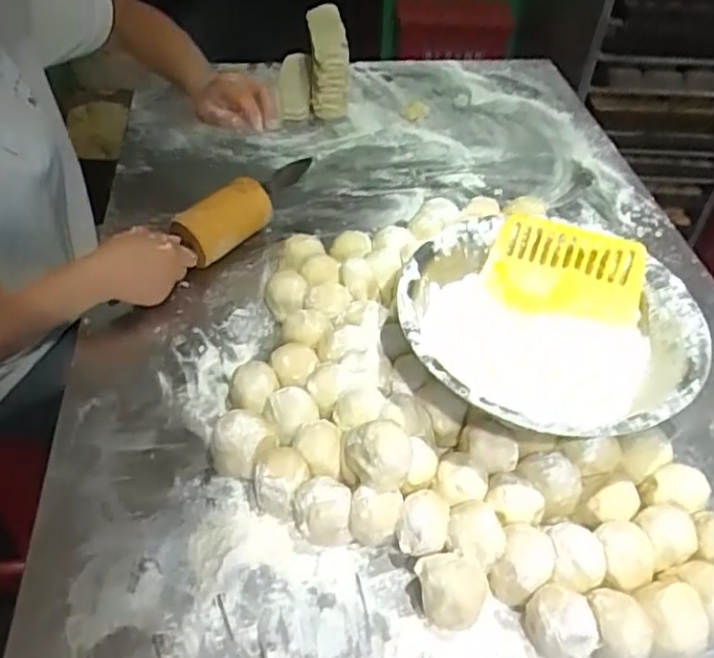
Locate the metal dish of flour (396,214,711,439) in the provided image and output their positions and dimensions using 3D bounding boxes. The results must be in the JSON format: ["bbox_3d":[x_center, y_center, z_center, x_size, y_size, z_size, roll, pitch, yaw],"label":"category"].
[{"bbox_3d":[0.178,0.013,0.660,0.274,0.089,0.262,2,46,-2],"label":"metal dish of flour"}]

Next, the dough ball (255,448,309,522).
[{"bbox_3d":[-0.067,0.138,0.608,0.044,0.041,0.054,7,46,3],"label":"dough ball"}]

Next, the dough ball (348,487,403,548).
[{"bbox_3d":[0.016,0.167,0.584,0.043,0.046,0.039,6,46,2],"label":"dough ball"}]

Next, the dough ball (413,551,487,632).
[{"bbox_3d":[0.076,0.215,0.548,0.050,0.052,0.054,2,46,-2],"label":"dough ball"}]

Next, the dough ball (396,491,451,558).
[{"bbox_3d":[0.057,0.175,0.586,0.039,0.046,0.054,10,46,6],"label":"dough ball"}]

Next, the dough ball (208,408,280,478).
[{"bbox_3d":[-0.106,0.109,0.636,0.057,0.050,0.049,-19,50,-21],"label":"dough ball"}]

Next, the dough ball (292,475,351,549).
[{"bbox_3d":[-0.030,0.160,0.589,0.048,0.056,0.047,2,46,-2],"label":"dough ball"}]

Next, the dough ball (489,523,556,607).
[{"bbox_3d":[0.140,0.201,0.572,0.044,0.045,0.056,18,48,14],"label":"dough ball"}]

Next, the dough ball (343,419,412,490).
[{"bbox_3d":[0.017,0.111,0.585,0.056,0.048,0.050,-2,46,-5],"label":"dough ball"}]

